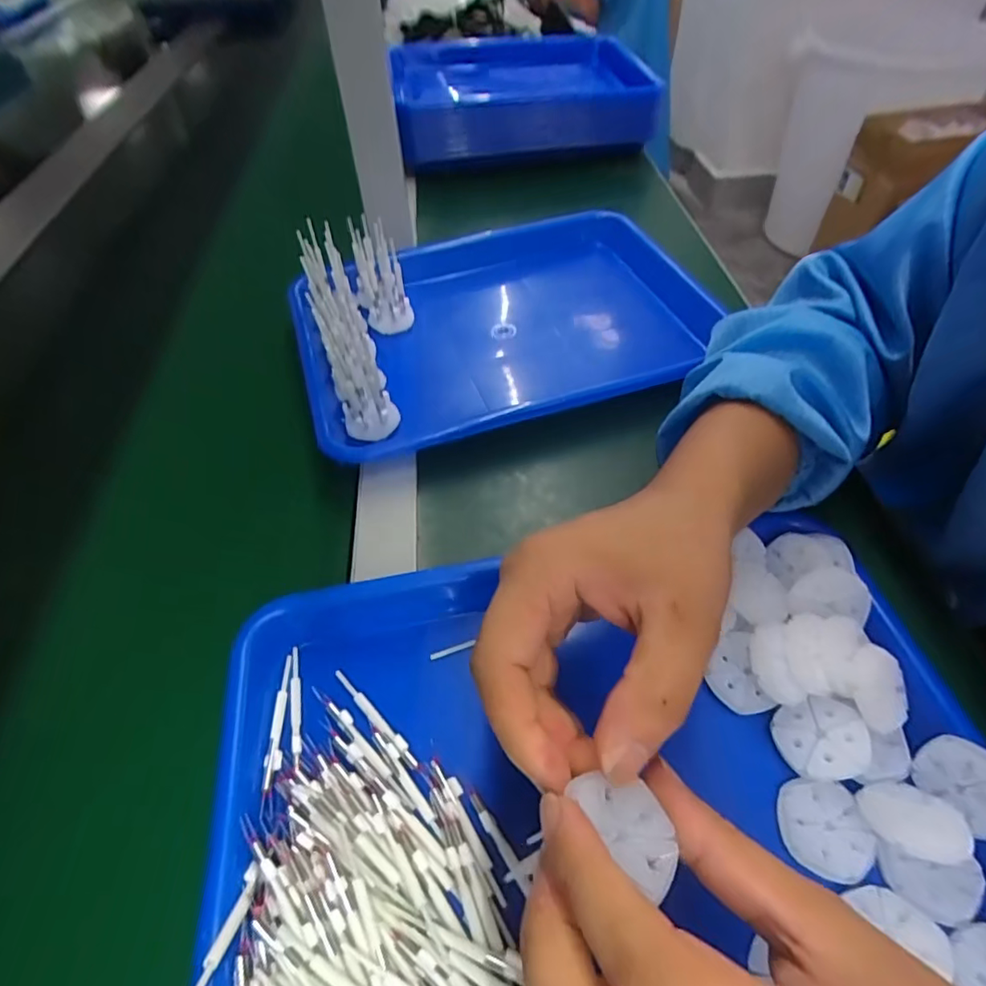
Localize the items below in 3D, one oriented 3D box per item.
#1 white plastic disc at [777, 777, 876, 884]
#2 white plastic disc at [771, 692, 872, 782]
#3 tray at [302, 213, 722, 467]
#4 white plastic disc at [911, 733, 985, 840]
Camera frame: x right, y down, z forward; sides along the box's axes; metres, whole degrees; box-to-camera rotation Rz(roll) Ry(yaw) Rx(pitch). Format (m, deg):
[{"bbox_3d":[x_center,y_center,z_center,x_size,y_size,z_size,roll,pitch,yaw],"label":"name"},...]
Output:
[{"bbox_3d":[0.142,0.143,0.240,0.036,0.005,0.036,-1,51,2],"label":"white plastic disc"},{"bbox_3d":[0.149,0.111,0.255,0.038,0.006,0.034,-23,43,12],"label":"white plastic disc"},{"bbox_3d":[0.015,-0.138,0.479,0.338,0.058,0.241,-16,52,-10],"label":"tray"},{"bbox_3d":[0.199,0.121,0.235,0.005,0.030,0.036,11,15,-26],"label":"white plastic disc"}]

